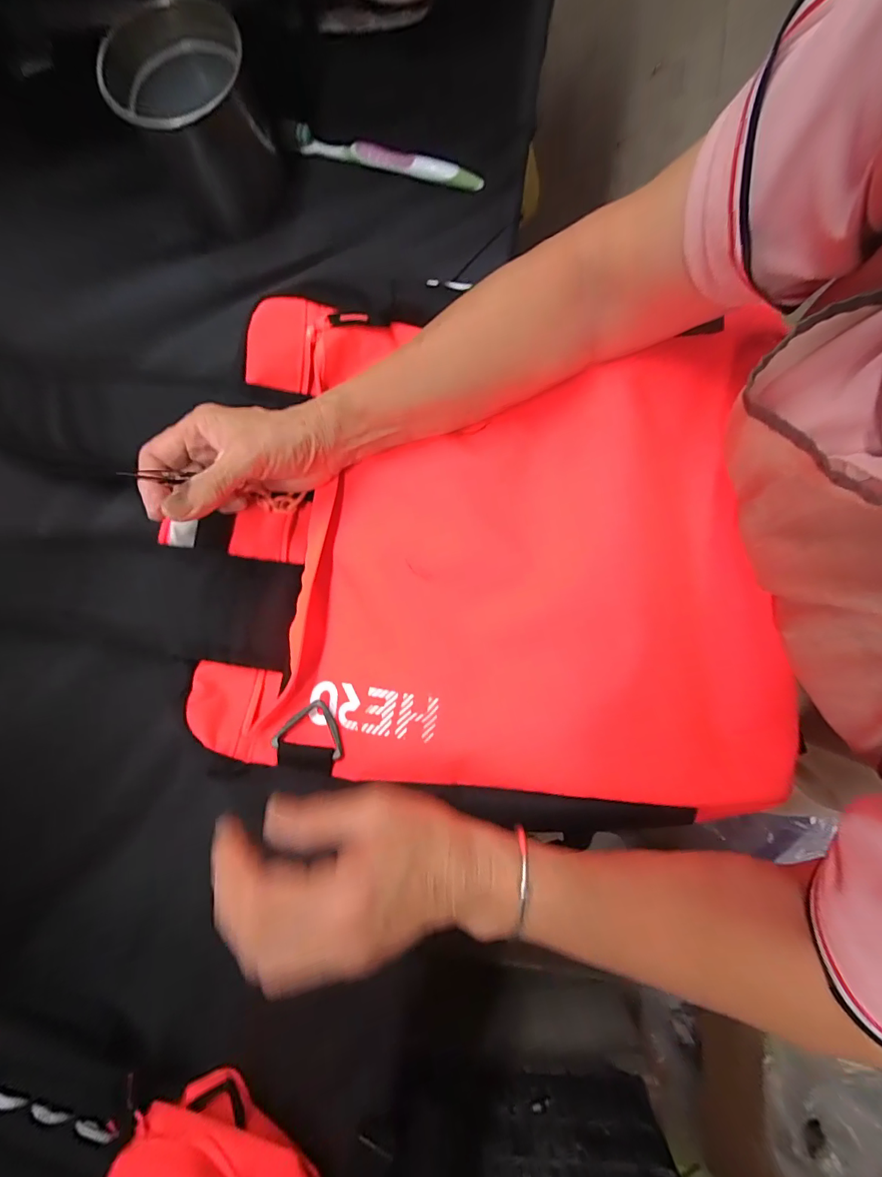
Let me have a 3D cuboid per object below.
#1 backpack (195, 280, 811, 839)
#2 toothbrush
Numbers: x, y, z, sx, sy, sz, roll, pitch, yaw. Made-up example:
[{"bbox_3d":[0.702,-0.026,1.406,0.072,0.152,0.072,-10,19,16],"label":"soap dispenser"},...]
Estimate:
[{"bbox_3d":[0.044,-0.030,0.325,0.405,0.057,0.364,6,80,2],"label":"backpack"},{"bbox_3d":[-0.046,-0.383,0.391,0.170,0.019,0.011,18,85,4],"label":"toothbrush"}]

